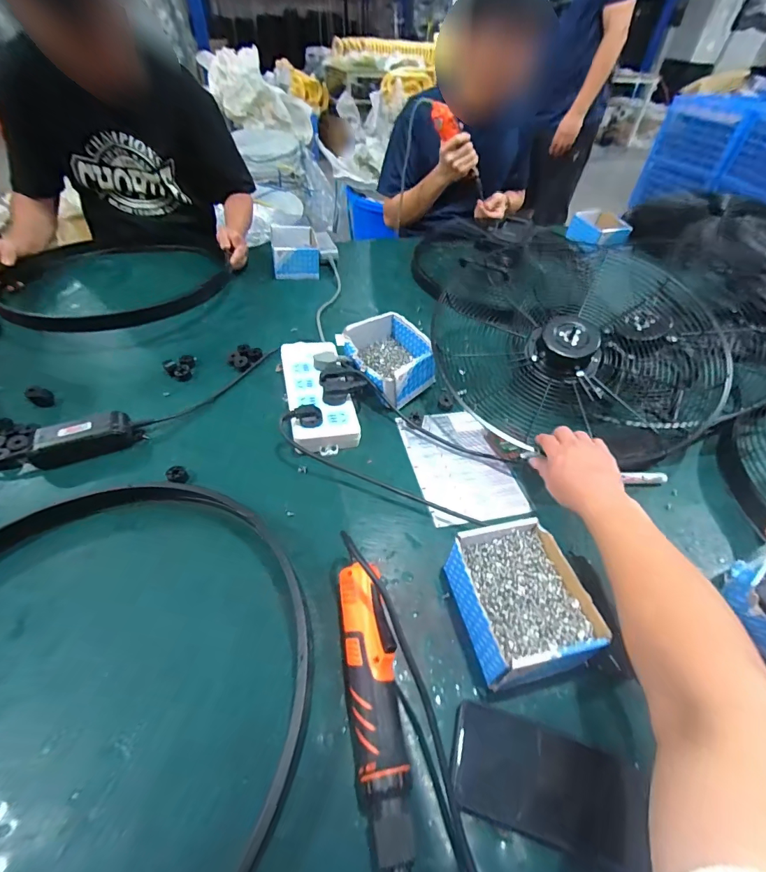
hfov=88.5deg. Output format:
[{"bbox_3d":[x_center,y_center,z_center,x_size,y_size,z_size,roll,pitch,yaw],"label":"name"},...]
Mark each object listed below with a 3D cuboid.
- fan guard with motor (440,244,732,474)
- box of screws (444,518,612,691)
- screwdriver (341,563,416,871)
[{"bbox_3d":[0.347,-0.198,0.741,0.473,0.144,0.535,13,46,8],"label":"fan guard with motor"},{"bbox_3d":[0.135,0.170,0.409,0.113,0.074,0.142,-7,48,-10],"label":"box of screws"},{"bbox_3d":[-0.007,0.240,0.342,0.047,0.050,0.257,-6,48,-8],"label":"screwdriver"}]

